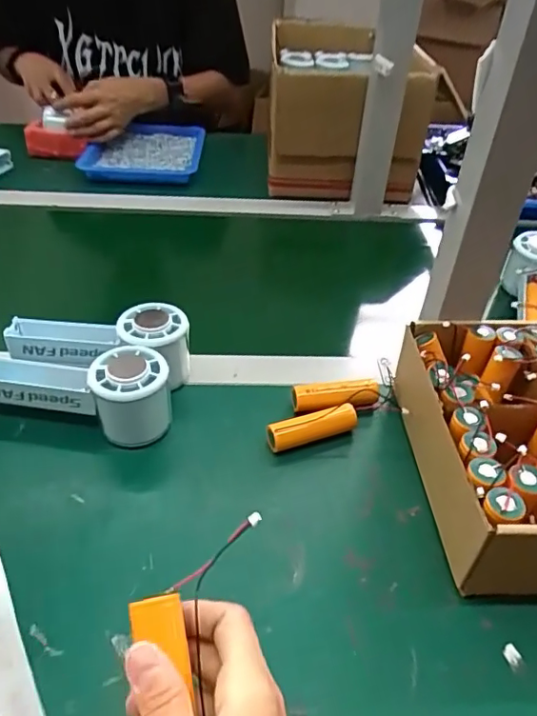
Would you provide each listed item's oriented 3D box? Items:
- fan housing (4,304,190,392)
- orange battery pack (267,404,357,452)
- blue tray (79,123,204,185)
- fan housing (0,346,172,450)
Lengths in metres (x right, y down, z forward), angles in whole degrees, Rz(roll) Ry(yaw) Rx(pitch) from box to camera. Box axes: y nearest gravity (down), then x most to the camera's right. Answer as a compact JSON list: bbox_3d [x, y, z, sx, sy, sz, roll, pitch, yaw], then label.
[{"bbox_3d":[-0.141,-0.014,0.470,0.158,0.063,0.061,12,41,10],"label":"fan housing"},{"bbox_3d":[0.036,0.054,0.426,0.075,0.019,0.017,-11,42,-17],"label":"orange battery pack"},{"bbox_3d":[-0.203,-0.333,0.882,0.175,0.034,0.227,2,40,-2],"label":"blue tray"},{"bbox_3d":[-0.154,0.029,0.421,0.156,0.062,0.054,3,40,0],"label":"fan housing"}]

